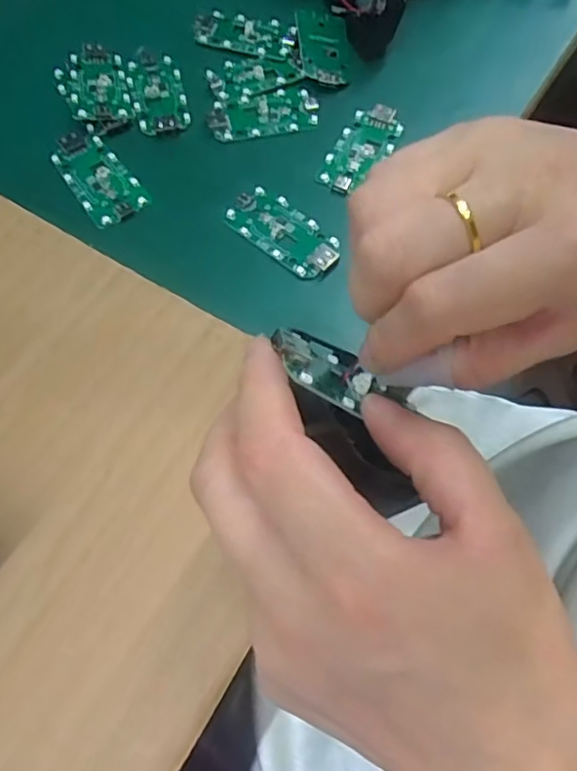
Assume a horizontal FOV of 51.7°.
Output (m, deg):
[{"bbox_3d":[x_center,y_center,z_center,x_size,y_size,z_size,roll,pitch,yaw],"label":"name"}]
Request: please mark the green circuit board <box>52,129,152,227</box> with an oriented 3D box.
[{"bbox_3d":[-0.102,-0.112,0.318,0.030,0.005,0.063,-34,71,-16],"label":"green circuit board"}]

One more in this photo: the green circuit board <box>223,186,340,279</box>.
[{"bbox_3d":[-0.002,-0.079,0.305,0.063,0.005,0.032,40,70,15],"label":"green circuit board"}]

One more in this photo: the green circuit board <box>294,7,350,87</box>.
[{"bbox_3d":[0.021,-0.208,0.359,0.030,0.008,0.063,-2,66,-3],"label":"green circuit board"}]

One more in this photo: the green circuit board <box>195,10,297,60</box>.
[{"bbox_3d":[-0.027,-0.217,0.365,0.062,0.004,0.032,11,66,3],"label":"green circuit board"}]

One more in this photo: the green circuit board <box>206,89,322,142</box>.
[{"bbox_3d":[-0.015,-0.156,0.340,0.061,0.004,0.032,-12,67,-8],"label":"green circuit board"}]

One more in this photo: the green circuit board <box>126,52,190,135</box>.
[{"bbox_3d":[-0.076,-0.171,0.346,0.030,0.004,0.066,-11,66,-7],"label":"green circuit board"}]

